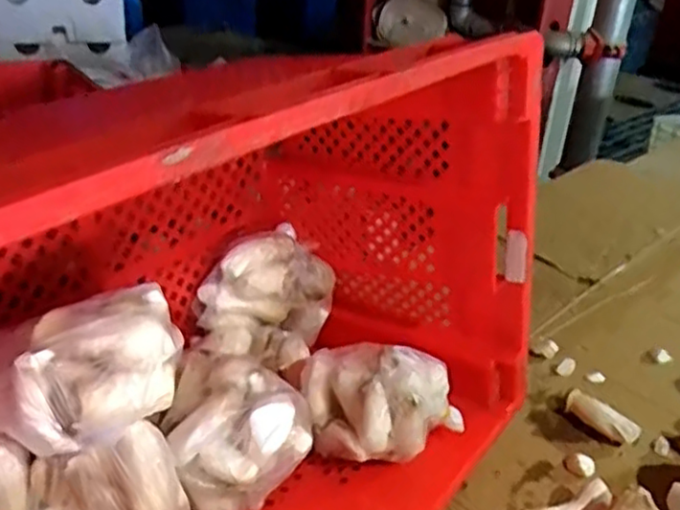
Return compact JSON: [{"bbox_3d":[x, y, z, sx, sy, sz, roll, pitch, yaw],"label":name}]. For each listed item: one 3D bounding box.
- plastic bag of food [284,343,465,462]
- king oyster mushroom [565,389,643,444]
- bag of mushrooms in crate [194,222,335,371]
[{"bbox_3d":[0.038,0.154,0.695,0.173,0.111,0.090,4,30,1],"label":"plastic bag of food"},{"bbox_3d":[0.290,0.178,0.770,0.082,0.026,0.022,28,38,36],"label":"king oyster mushroom"},{"bbox_3d":[-0.083,0.049,0.793,0.101,0.120,0.151,22,35,29],"label":"bag of mushrooms in crate"}]

